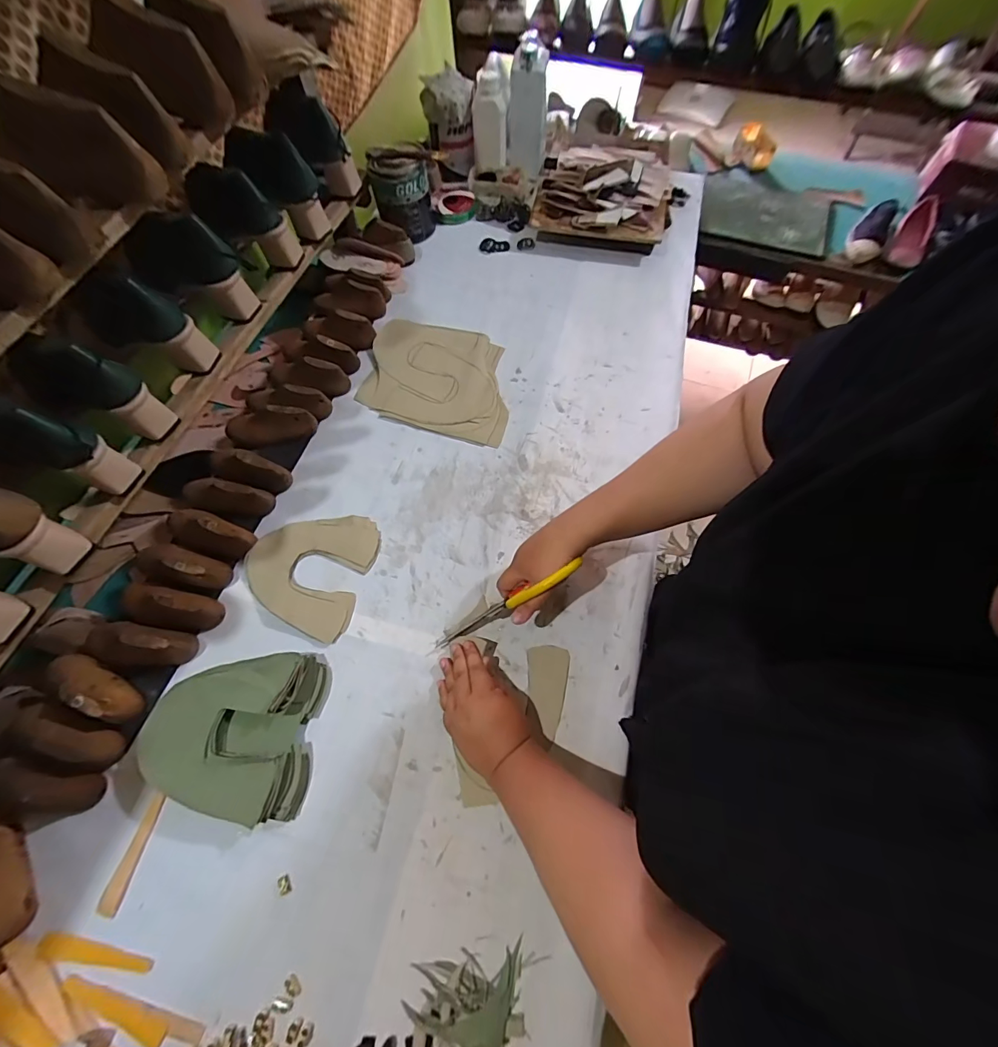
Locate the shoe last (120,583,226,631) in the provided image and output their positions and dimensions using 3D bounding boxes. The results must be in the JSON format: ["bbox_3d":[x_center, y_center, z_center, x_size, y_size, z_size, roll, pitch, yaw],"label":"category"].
[{"bbox_3d":[-0.432,0.106,0.545,0.140,0.054,0.048,10,67,6],"label":"shoe last"}]

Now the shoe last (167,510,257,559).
[{"bbox_3d":[-0.406,0.011,0.585,0.131,0.052,0.055,14,67,7],"label":"shoe last"}]

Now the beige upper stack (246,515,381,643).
[{"bbox_3d":[-0.263,0.057,0.583,0.160,0.019,0.170,14,67,7],"label":"beige upper stack"}]

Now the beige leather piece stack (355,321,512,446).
[{"bbox_3d":[-0.104,-0.255,0.725,0.259,0.011,0.229,11,67,6],"label":"beige leather piece stack"}]

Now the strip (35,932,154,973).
[{"bbox_3d":[-0.411,0.436,0.427,0.121,0.004,0.020,5,66,3],"label":"strip"}]

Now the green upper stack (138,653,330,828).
[{"bbox_3d":[-0.303,0.236,0.488,0.171,0.048,0.170,4,66,3],"label":"green upper stack"}]

